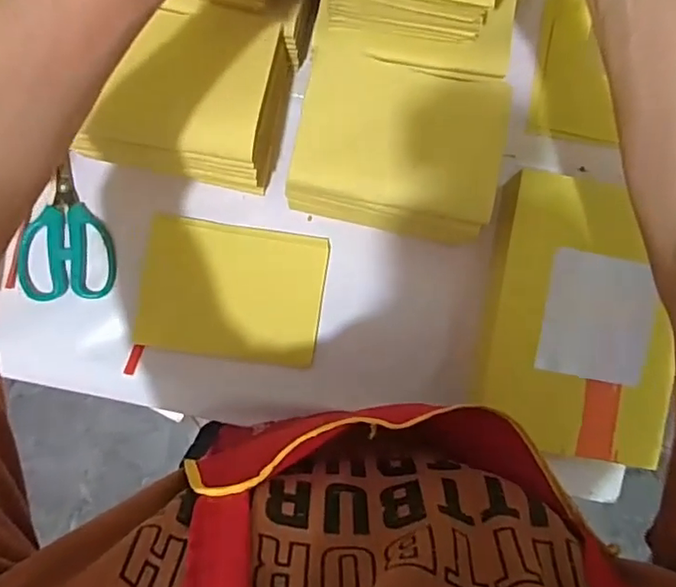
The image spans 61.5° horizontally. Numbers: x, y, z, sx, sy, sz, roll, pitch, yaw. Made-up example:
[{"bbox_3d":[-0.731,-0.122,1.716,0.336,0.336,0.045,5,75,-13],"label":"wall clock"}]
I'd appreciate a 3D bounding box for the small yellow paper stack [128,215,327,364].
[{"bbox_3d":[-0.094,-0.001,0.509,0.160,0.013,0.117,8,89,-3],"label":"small yellow paper stack"}]

